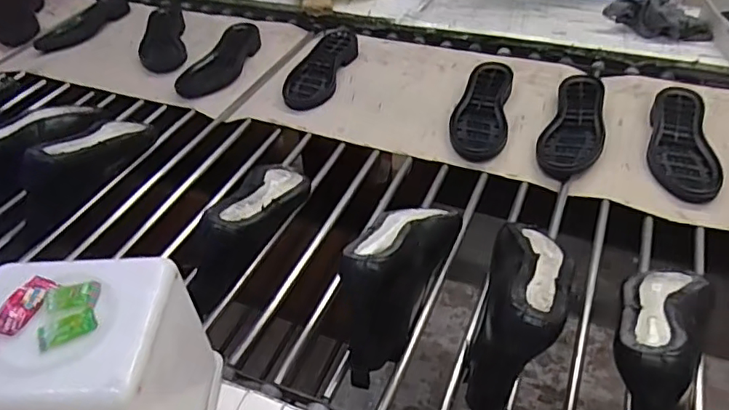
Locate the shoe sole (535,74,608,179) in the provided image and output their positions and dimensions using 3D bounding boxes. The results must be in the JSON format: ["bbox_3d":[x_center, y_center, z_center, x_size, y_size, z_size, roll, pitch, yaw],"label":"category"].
[{"bbox_3d":[0.335,-0.128,0.888,0.086,0.023,0.254,15,44,22],"label":"shoe sole"}]

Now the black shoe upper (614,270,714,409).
[{"bbox_3d":[0.278,0.141,0.540,0.071,0.118,0.226,15,43,22],"label":"black shoe upper"}]

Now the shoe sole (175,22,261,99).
[{"bbox_3d":[-0.280,-0.282,1.095,0.100,0.027,0.250,11,42,18],"label":"shoe sole"}]

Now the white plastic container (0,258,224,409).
[{"bbox_3d":[-0.215,0.142,0.449,0.146,0.158,0.126,-5,40,-1],"label":"white plastic container"}]

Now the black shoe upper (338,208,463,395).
[{"bbox_3d":[0.030,0.068,0.627,0.082,0.123,0.236,16,44,23],"label":"black shoe upper"}]

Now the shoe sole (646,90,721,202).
[{"bbox_3d":[0.477,-0.098,0.843,0.089,0.025,0.249,10,42,17],"label":"shoe sole"}]

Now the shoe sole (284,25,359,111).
[{"bbox_3d":[-0.077,-0.276,1.069,0.091,0.032,0.290,9,42,16],"label":"shoe sole"}]

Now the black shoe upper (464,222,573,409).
[{"bbox_3d":[0.161,0.104,0.582,0.082,0.124,0.225,11,42,18],"label":"black shoe upper"}]

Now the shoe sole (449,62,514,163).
[{"bbox_3d":[0.197,-0.159,0.929,0.084,0.027,0.244,9,42,15],"label":"shoe sole"}]

